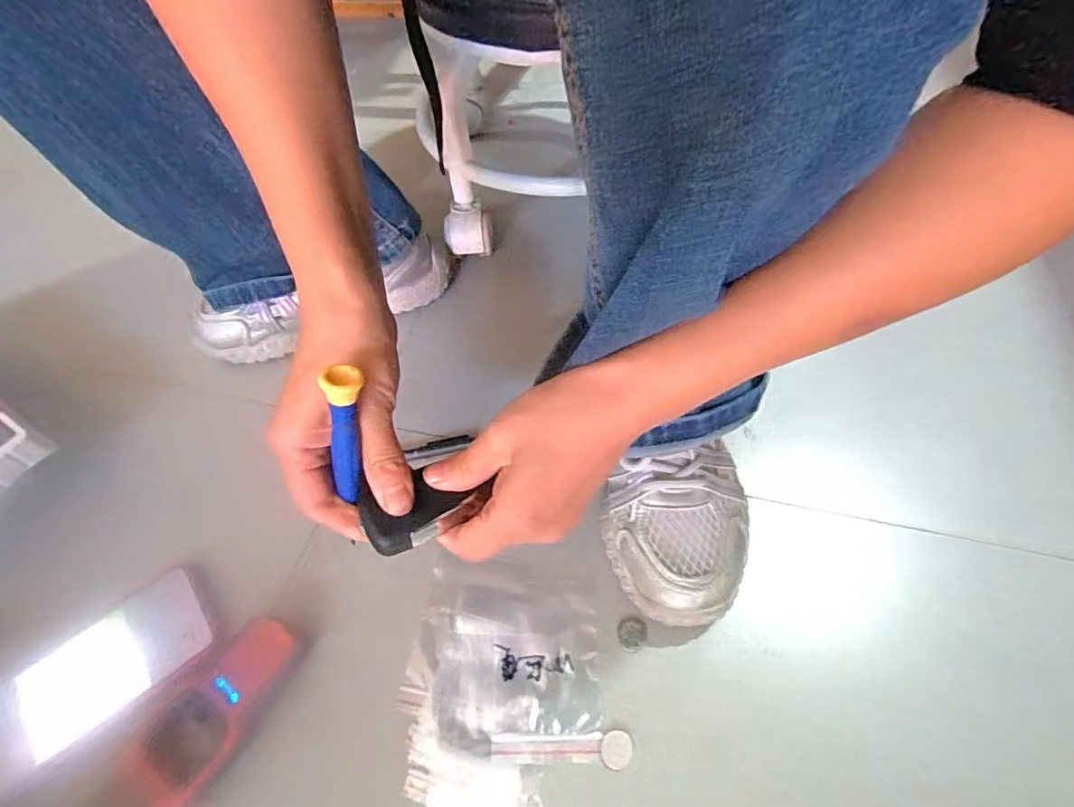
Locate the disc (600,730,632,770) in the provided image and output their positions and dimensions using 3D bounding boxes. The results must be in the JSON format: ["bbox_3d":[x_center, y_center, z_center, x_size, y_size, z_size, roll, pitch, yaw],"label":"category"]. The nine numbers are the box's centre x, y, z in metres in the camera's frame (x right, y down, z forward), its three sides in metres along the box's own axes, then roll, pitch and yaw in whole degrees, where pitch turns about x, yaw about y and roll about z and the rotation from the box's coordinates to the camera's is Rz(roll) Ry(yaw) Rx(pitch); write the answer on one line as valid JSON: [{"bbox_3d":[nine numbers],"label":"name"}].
[{"bbox_3d":[0.048,0.209,0.310,0.019,0.004,0.020,-2,57,3],"label":"disc"}]

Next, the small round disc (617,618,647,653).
[{"bbox_3d":[0.064,0.154,0.343,0.019,0.006,0.021,-2,57,2],"label":"small round disc"}]

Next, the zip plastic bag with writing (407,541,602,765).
[{"bbox_3d":[-0.020,0.161,0.346,0.120,0.004,0.130,-2,57,2],"label":"zip plastic bag with writing"}]

